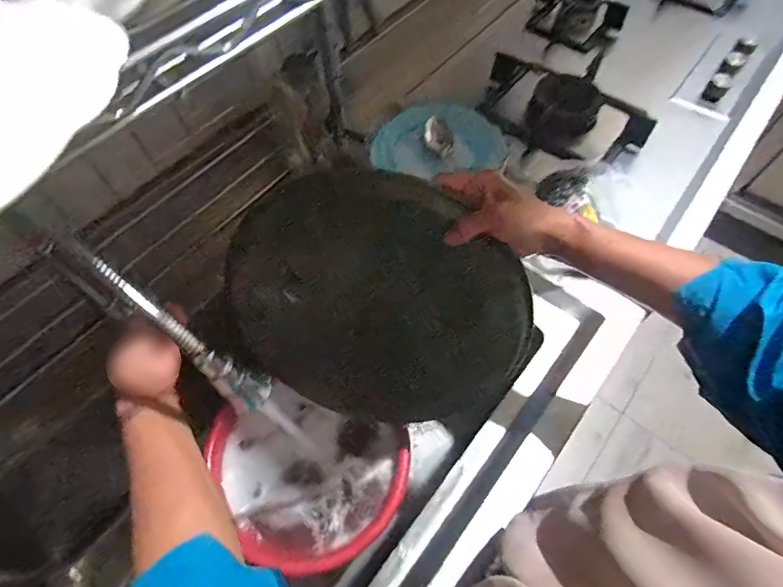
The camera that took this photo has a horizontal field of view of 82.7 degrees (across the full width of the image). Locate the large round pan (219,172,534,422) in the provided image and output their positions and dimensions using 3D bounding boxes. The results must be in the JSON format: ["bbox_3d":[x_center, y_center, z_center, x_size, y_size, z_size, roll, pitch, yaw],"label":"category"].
[{"bbox_3d":[-0.018,0.018,0.619,0.392,0.343,0.043,6,16,0],"label":"large round pan"}]

